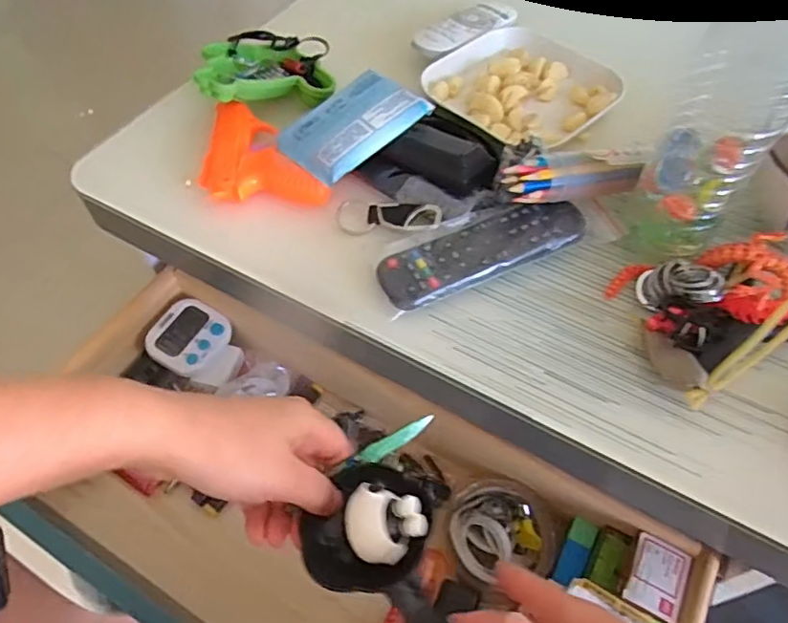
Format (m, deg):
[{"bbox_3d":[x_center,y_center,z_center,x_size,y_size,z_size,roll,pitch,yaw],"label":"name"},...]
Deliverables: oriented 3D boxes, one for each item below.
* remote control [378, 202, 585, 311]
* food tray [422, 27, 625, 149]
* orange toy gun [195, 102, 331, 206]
[{"bbox_3d":[0.061,-0.045,0.403,0.145,0.013,0.048,-21,58,-14],"label":"remote control"},{"bbox_3d":[0.116,-0.198,0.516,0.141,0.023,0.142,-37,63,-23],"label":"food tray"},{"bbox_3d":[-0.098,-0.126,0.463,0.095,0.018,0.097,0,55,0],"label":"orange toy gun"}]

